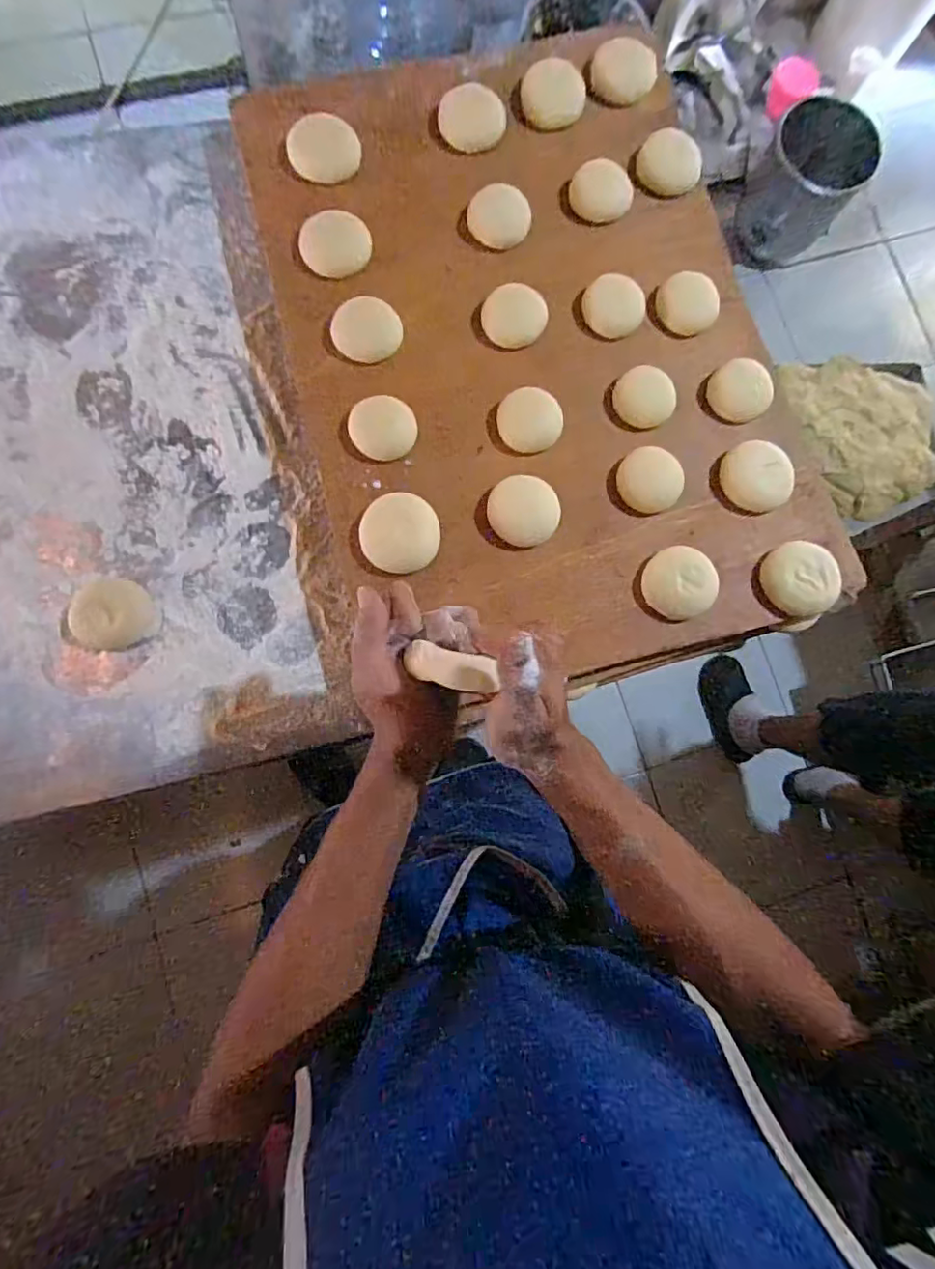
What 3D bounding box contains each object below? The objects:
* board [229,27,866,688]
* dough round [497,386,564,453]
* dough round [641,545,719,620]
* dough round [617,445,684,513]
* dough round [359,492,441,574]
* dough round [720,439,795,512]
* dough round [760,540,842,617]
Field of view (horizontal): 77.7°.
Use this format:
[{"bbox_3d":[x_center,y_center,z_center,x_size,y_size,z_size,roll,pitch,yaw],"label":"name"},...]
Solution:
[{"bbox_3d":[0.061,-0.260,0.514,0.416,0.035,0.585,-15,83,-6],"label":"board"},{"bbox_3d":[0.054,-0.184,0.496,0.055,0.010,0.051,1,82,-4],"label":"dough round"},{"bbox_3d":[0.176,-0.043,0.478,0.058,0.015,0.057,1,82,-4],"label":"dough round"},{"bbox_3d":[0.157,-0.134,0.495,0.054,0.014,0.054,1,82,-4],"label":"dough round"},{"bbox_3d":[-0.055,-0.084,0.476,0.064,0.014,0.063,1,82,-4],"label":"dough round"},{"bbox_3d":[0.248,-0.136,0.496,0.052,0.018,0.059,-22,84,-7],"label":"dough round"},{"bbox_3d":[0.282,-0.048,0.485,0.064,0.022,0.061,1,82,-4],"label":"dough round"}]

